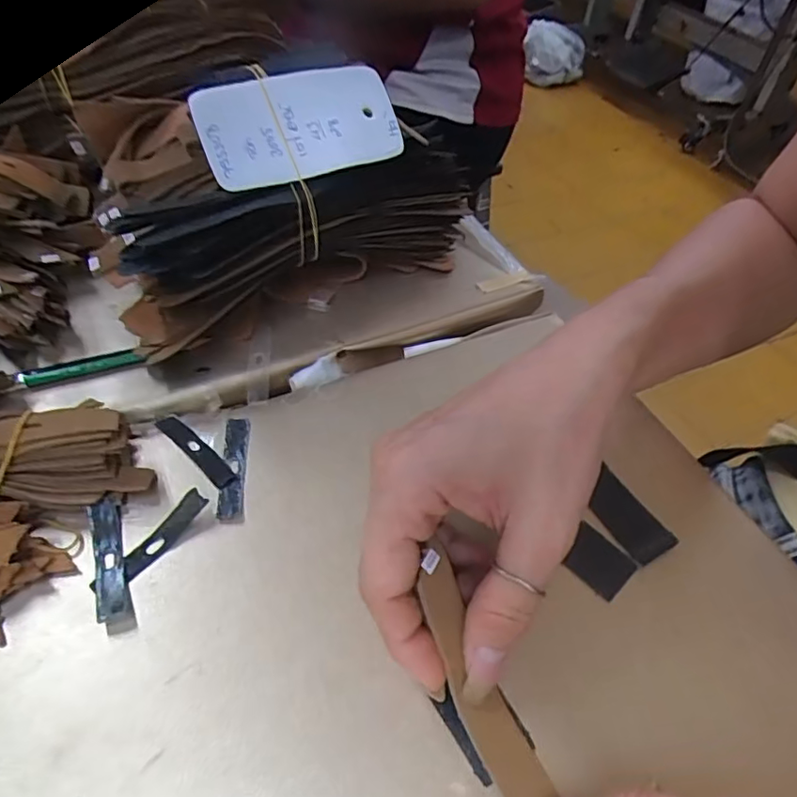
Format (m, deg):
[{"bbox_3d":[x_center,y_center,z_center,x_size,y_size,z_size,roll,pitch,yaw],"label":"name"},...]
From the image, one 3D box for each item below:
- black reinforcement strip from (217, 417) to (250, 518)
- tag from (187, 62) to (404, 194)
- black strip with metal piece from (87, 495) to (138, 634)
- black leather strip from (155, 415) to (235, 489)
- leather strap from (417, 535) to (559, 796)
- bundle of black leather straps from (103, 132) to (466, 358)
[{"bbox_3d":[-0.074,0.030,0.266,0.011,0.004,0.053,-2,48,-8],"label":"black reinforcement strip"},{"bbox_3d":[-0.048,-0.142,0.305,0.104,0.009,0.056,-21,89,-19],"label":"tag"},{"bbox_3d":[-0.113,0.064,0.230,0.012,0.007,0.056,-15,51,-19],"label":"black strip with metal piece"},{"bbox_3d":[-0.094,0.022,0.271,0.054,0.004,0.010,37,55,25],"label":"black leather strip"},{"bbox_3d":[0.032,0.101,0.192,0.016,0.028,0.109,-17,64,-21],"label":"leather strap"},{"bbox_3d":[-0.044,-0.087,0.325,0.204,0.071,0.046,-28,57,-28],"label":"bundle of black leather straps"}]

